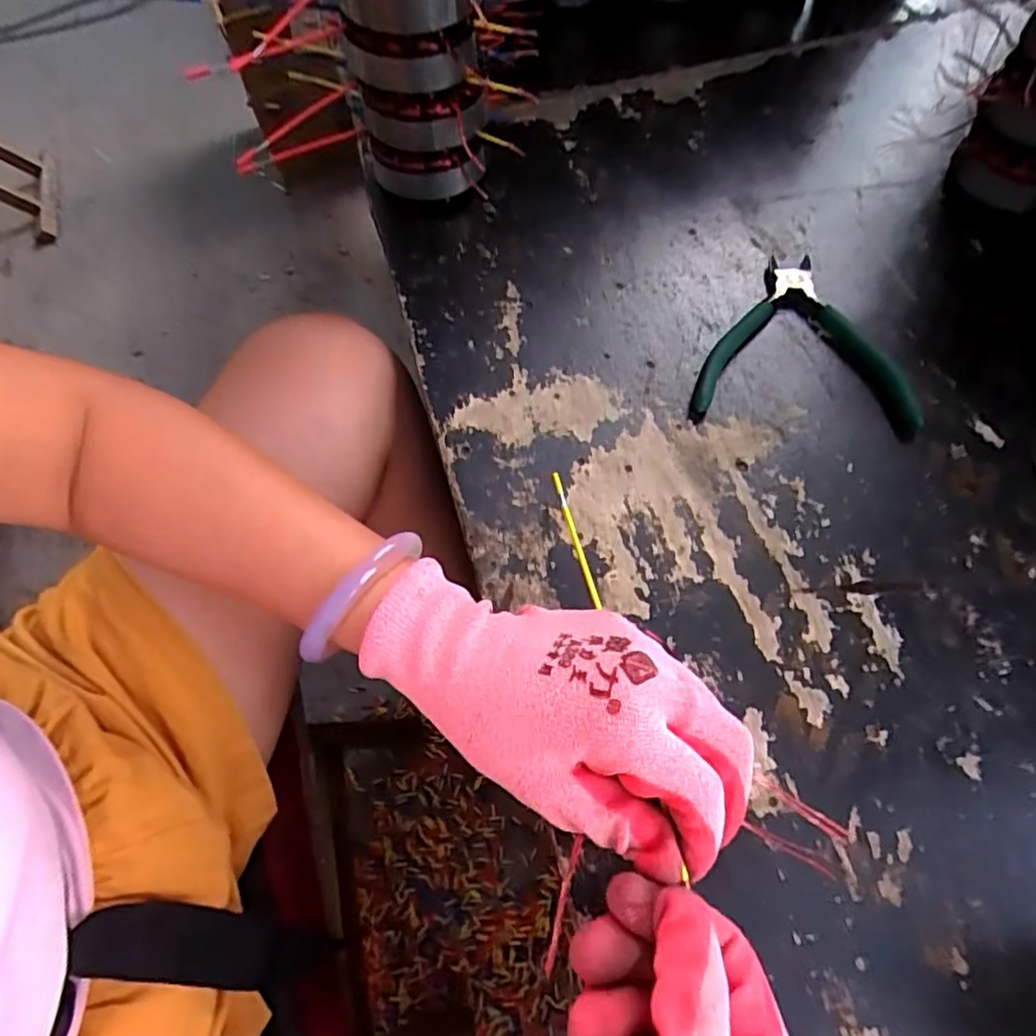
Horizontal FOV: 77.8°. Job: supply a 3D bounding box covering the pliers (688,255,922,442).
[{"bbox_3d":[0.187,-0.114,0.417,0.131,0.013,0.142,10,62,8],"label":"pliers"}]

